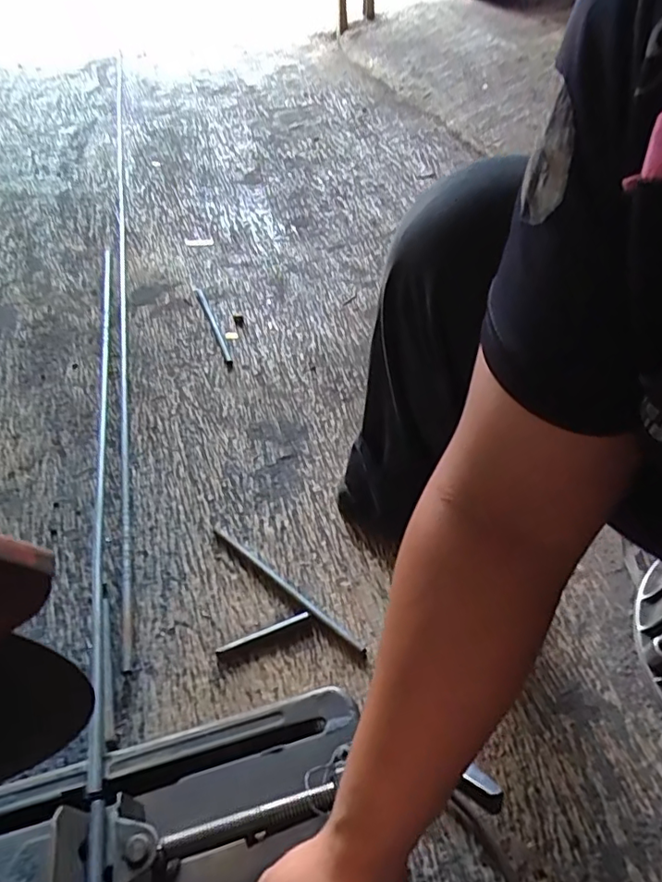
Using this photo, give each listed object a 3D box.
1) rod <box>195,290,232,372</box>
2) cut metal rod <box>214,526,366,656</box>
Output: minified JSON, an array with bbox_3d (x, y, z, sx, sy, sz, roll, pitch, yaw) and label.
[{"bbox_3d":[-0.222,-0.217,1.025,0.016,0.007,0.266,-18,49,-14],"label":"rod"},{"bbox_3d":[-0.060,0.179,0.672,0.248,0.007,0.014,31,56,28],"label":"cut metal rod"}]

